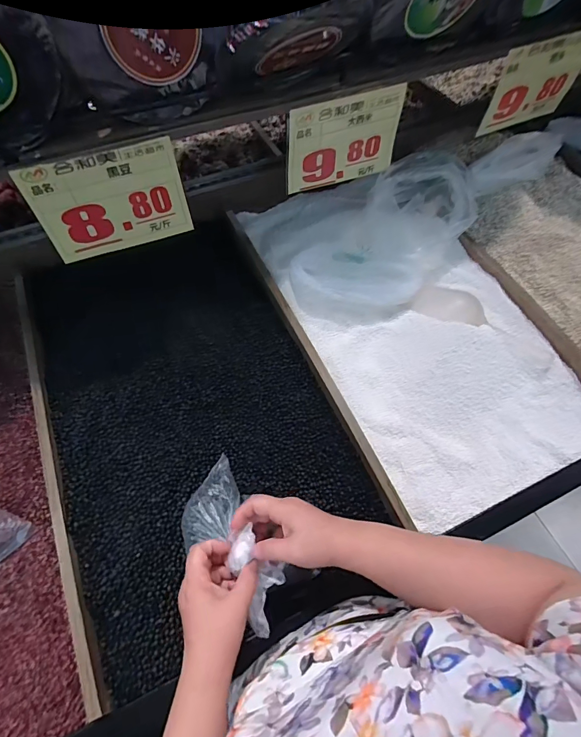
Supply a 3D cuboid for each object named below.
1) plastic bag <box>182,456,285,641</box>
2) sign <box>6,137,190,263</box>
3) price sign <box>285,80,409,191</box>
[{"bbox_3d":[-0.077,0.207,0.464,0.094,0.056,0.199,-29,45,-14],"label":"plastic bag"},{"bbox_3d":[-0.265,-0.248,0.590,0.208,0.145,0.007,-20,56,-12],"label":"sign"},{"bbox_3d":[0.096,-0.394,0.683,0.210,0.147,0.010,-21,65,-11],"label":"price sign"}]

